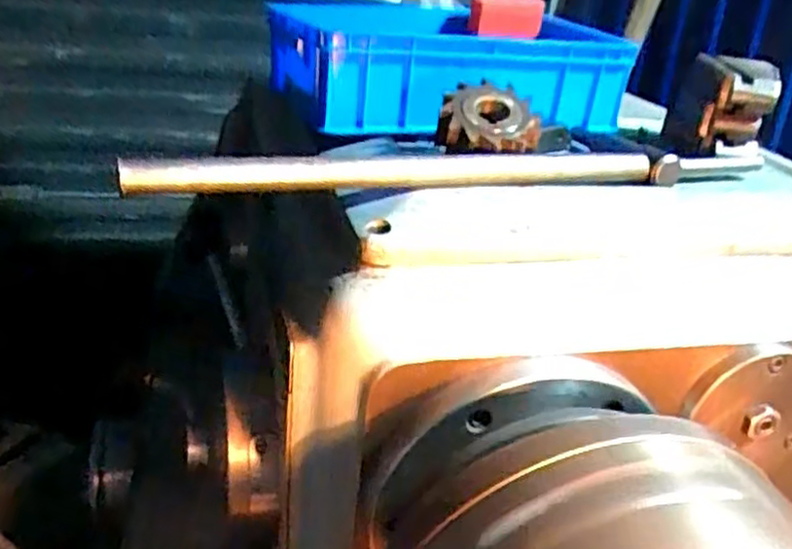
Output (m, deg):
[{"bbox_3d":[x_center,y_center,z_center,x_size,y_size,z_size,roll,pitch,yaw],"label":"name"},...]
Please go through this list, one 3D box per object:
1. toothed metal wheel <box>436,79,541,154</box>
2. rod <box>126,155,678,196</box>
[{"bbox_3d":[0.065,-0.107,0.521,0.068,0.032,0.068,-14,60,-9],"label":"toothed metal wheel"},{"bbox_3d":[0.023,-0.066,0.465,0.375,0.022,0.016,-4,26,-19],"label":"rod"}]

